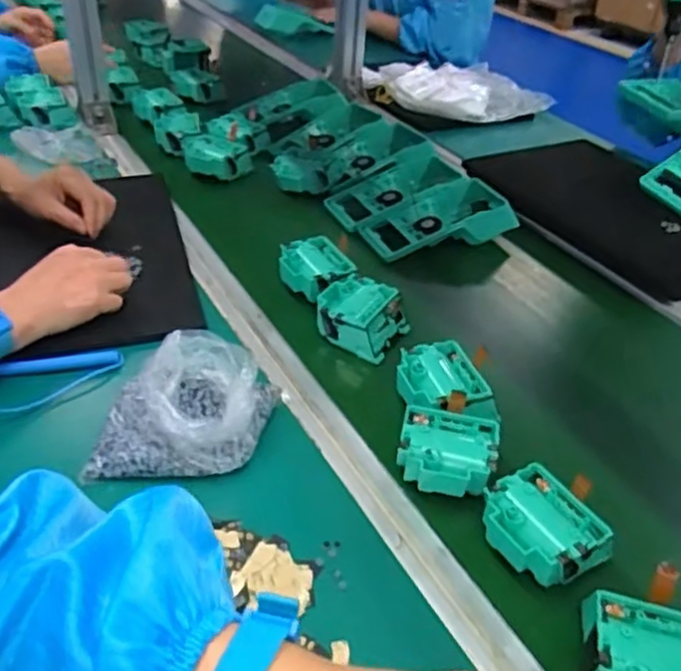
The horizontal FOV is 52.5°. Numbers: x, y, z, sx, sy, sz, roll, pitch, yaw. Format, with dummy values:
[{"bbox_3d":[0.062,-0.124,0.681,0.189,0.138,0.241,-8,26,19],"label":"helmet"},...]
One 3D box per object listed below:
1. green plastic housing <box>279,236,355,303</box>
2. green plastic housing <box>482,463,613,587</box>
[{"bbox_3d":[-0.028,-0.066,0.738,0.065,0.040,0.089,-20,44,-29],"label":"green plastic housing"},{"bbox_3d":[0.139,0.140,0.487,0.064,0.039,0.078,-17,43,-26],"label":"green plastic housing"}]

